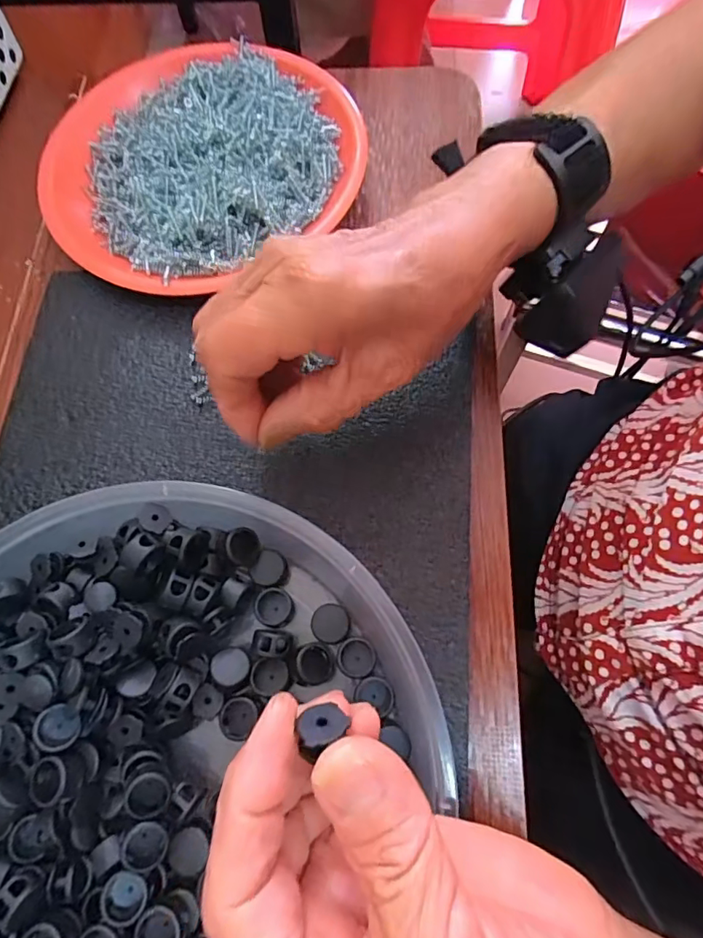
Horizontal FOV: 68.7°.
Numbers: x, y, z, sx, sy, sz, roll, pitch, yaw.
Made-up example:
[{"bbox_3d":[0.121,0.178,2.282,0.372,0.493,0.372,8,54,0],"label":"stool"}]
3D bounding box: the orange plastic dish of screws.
[{"bbox_3d":[-0.092,-0.194,0.318,0.190,0.027,0.177,0,71,1],"label":"orange plastic dish of screws"}]

